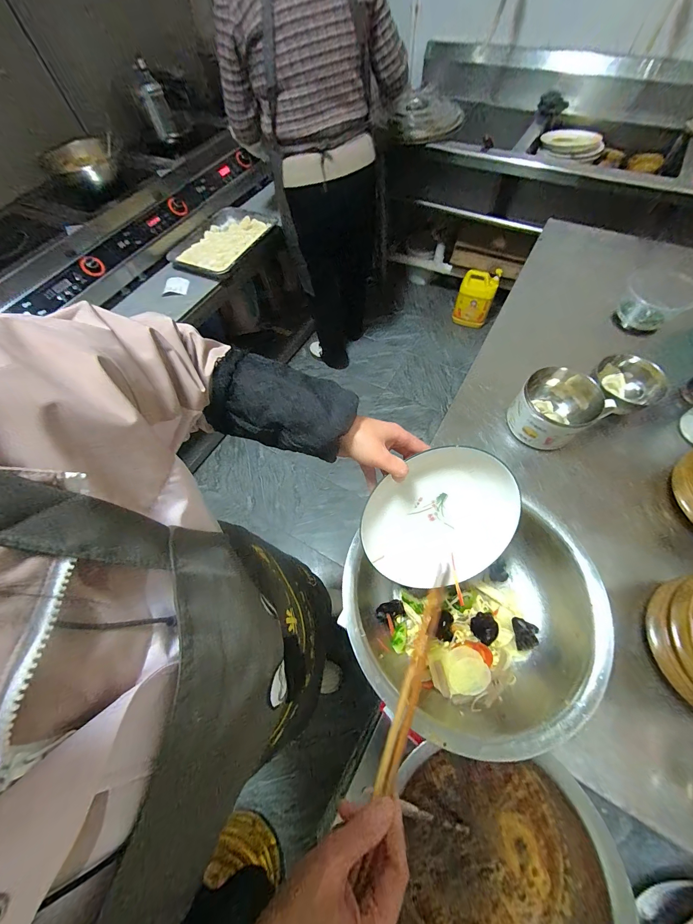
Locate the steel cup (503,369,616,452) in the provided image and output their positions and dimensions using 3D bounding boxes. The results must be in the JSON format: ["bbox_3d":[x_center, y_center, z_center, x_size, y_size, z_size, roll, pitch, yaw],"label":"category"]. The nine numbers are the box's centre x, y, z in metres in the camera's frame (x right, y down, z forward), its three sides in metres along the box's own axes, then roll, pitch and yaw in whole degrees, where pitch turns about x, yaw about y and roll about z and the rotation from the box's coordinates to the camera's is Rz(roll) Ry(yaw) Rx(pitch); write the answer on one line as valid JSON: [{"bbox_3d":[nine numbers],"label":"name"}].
[{"bbox_3d":[0.400,-0.095,0.622,0.141,0.112,0.124,38,71,20],"label":"steel cup"}]

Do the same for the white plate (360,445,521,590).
[{"bbox_3d":[0.123,0.078,0.412,0.184,0.040,0.199,-1,105,-2],"label":"white plate"}]

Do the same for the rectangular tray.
[{"bbox_3d":[-0.467,-0.860,1.240,0.275,0.046,0.417,28,68,17],"label":"rectangular tray"}]

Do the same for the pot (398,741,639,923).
[{"bbox_3d":[0.200,0.536,0.410,0.249,0.126,0.264,-1,63,3],"label":"pot"}]

